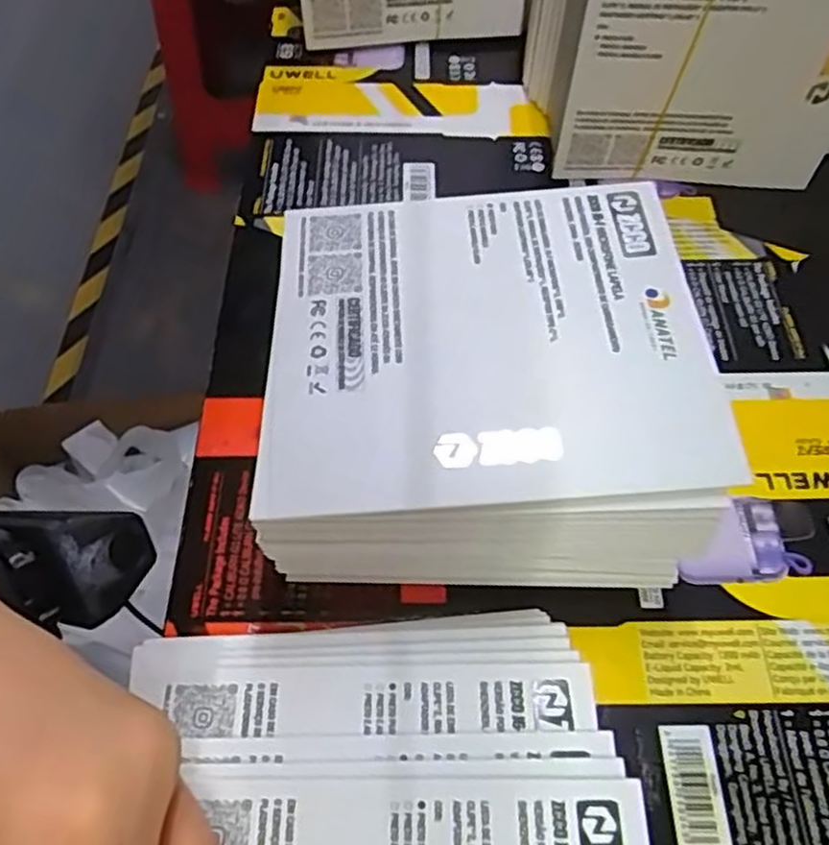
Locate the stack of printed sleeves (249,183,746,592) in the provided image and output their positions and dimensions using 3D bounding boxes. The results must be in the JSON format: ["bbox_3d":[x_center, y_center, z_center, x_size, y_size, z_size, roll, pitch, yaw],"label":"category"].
[{"bbox_3d":[0.019,-0.010,0.237,0.122,0.062,0.117,-1,57,0],"label":"stack of printed sleeves"}]

